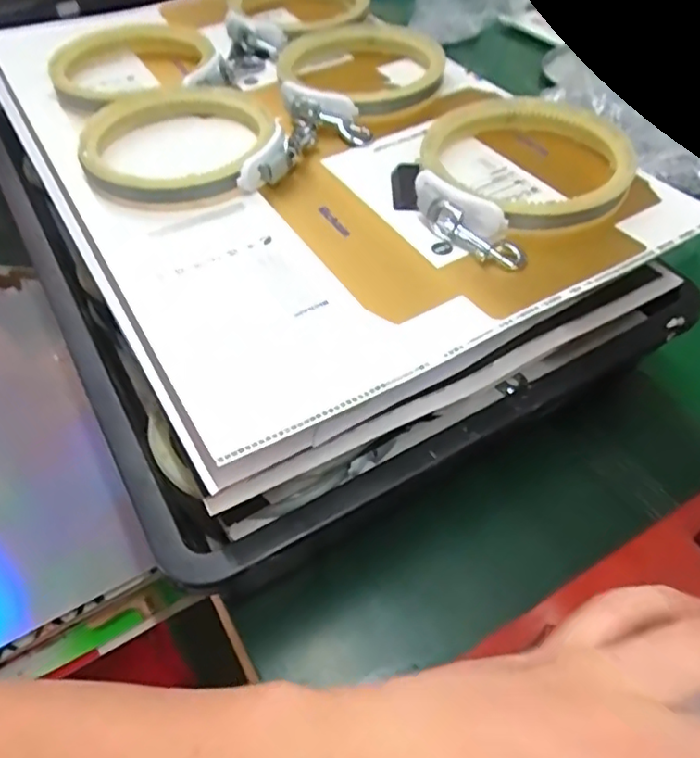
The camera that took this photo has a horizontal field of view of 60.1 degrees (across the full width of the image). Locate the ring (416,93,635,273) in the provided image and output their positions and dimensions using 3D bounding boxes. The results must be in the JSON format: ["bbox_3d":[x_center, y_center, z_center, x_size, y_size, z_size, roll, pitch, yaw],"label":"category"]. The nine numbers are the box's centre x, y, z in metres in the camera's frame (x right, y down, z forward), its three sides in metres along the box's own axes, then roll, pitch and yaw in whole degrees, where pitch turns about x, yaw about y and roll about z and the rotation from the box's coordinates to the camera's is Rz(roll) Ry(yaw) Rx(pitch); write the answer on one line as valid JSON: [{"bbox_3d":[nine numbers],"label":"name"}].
[{"bbox_3d":[0.101,-0.123,0.359,0.116,0.027,0.139,31,57,24],"label":"ring"}]

